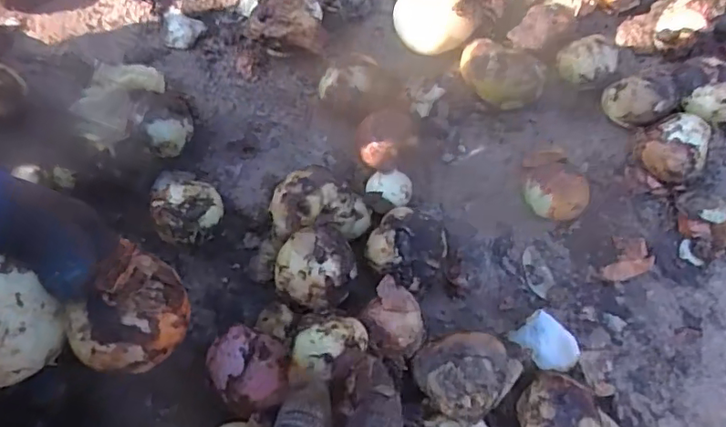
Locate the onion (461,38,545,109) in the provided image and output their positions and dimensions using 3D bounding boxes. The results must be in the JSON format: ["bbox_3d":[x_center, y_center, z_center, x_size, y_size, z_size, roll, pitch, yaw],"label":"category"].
[{"bbox_3d":[0.130,-0.132,0.545,0.077,0.056,0.061,8,69,0],"label":"onion"}]

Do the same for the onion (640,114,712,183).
[{"bbox_3d":[0.277,-0.056,0.513,0.048,0.051,0.046,0,70,-1],"label":"onion"}]

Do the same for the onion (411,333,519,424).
[{"bbox_3d":[0.074,0.120,0.431,0.064,0.050,0.061,42,75,13],"label":"onion"}]

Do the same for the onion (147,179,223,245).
[{"bbox_3d":[-0.146,0.002,0.487,0.056,0.049,0.048,-28,73,-10],"label":"onion"}]

